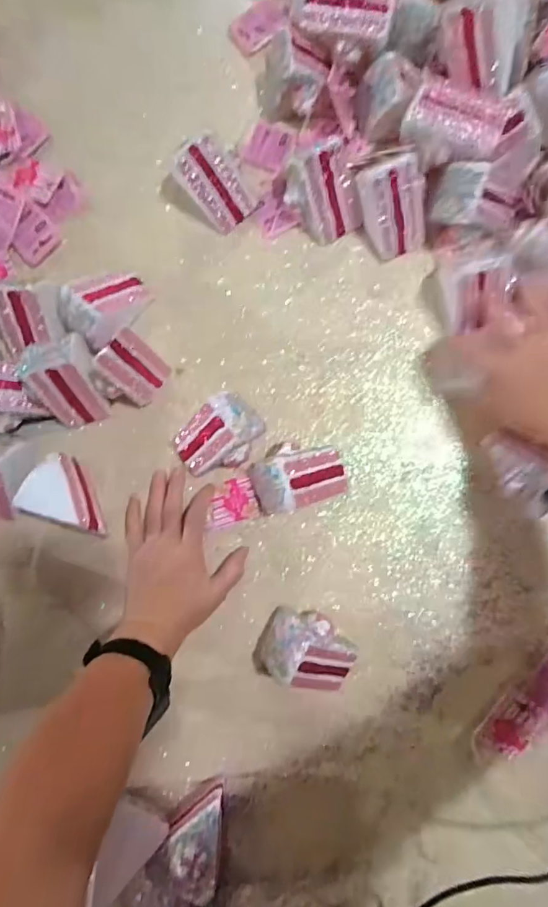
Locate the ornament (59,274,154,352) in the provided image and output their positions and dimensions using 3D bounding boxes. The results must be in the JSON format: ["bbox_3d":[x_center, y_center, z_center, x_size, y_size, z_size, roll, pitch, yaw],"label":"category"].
[{"bbox_3d":[-0.166,-0.146,0.501,0.086,0.068,0.052,-38,86,-1],"label":"ornament"}]

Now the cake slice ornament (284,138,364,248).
[{"bbox_3d":[0.051,-0.261,0.502,0.067,0.062,0.068,-29,86,0],"label":"cake slice ornament"}]

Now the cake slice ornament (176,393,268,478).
[{"bbox_3d":[-0.056,-0.014,0.487,0.090,0.052,0.064,-40,86,-1],"label":"cake slice ornament"}]

